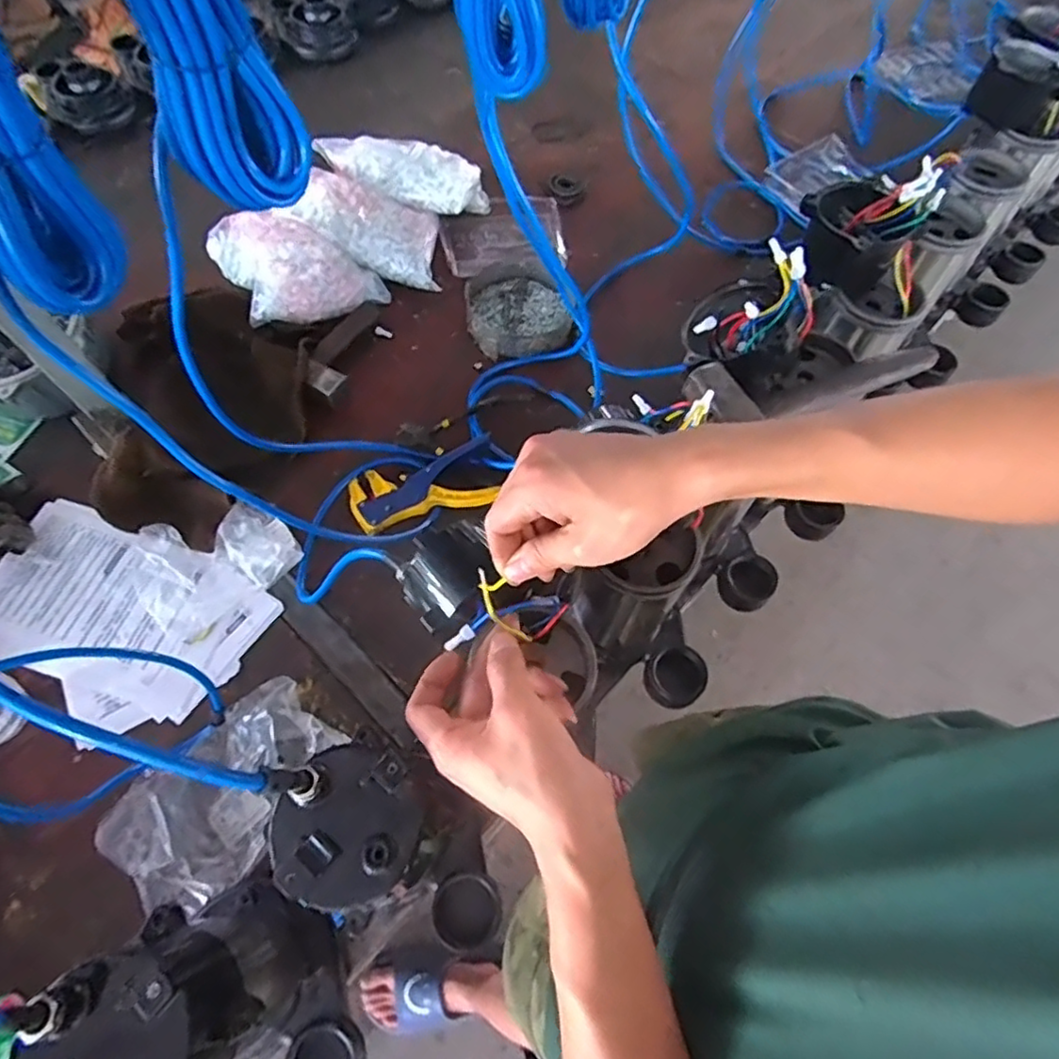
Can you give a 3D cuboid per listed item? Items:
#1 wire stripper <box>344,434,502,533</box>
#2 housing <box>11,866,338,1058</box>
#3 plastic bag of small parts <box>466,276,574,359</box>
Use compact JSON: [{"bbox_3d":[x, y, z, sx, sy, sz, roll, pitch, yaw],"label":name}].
[{"bbox_3d":[-0.115,-0.048,0.684,0.159,0.024,0.070,-15,66,-11],"label":"wire stripper"},{"bbox_3d":[-0.210,0.286,0.389,0.089,0.217,0.095,-37,71,-19],"label":"housing"},{"bbox_3d":[-0.013,-0.280,0.830,0.132,0.031,0.138,-11,65,-9],"label":"plastic bag of small parts"}]

